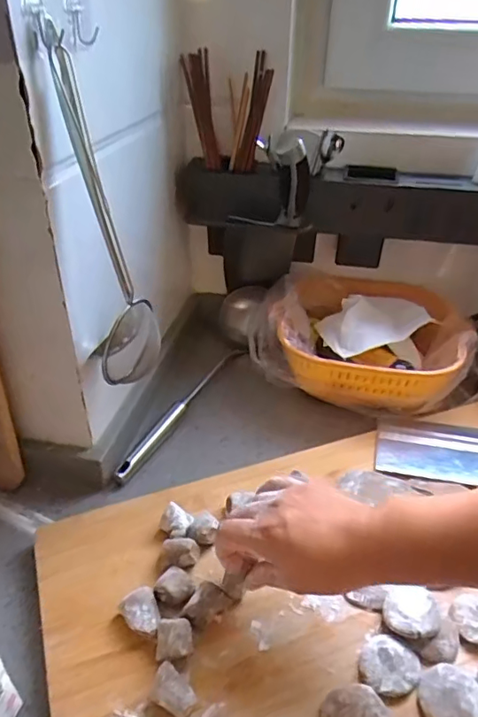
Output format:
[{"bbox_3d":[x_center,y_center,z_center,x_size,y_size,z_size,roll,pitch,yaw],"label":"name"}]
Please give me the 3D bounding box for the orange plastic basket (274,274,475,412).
[{"bbox_3d":[0.174,-0.029,0.694,0.230,0.077,0.211,9,36,12],"label":"orange plastic basket"}]

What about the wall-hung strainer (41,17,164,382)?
[{"bbox_3d":[-0.104,-0.102,0.441,0.058,0.285,0.056,-5,36,-9],"label":"wall-hung strainer"}]

